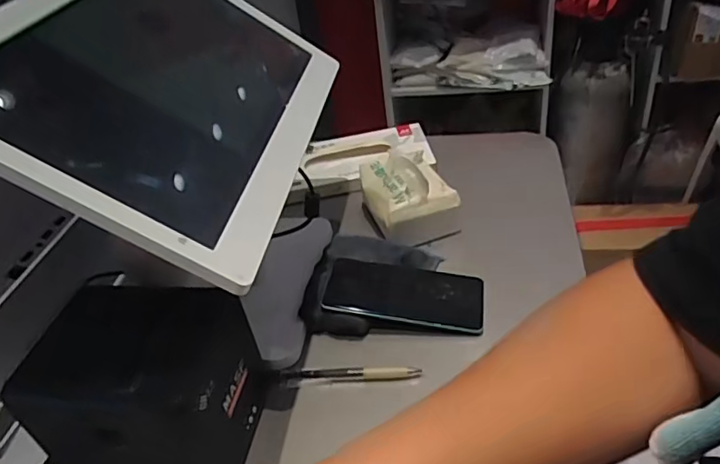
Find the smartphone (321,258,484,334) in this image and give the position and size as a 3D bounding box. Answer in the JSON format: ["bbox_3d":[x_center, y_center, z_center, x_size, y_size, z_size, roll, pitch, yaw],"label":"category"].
[{"bbox_3d":[0.046,0.062,0.584,0.159,0.011,0.072,8,44,5],"label":"smartphone"}]

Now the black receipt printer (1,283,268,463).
[{"bbox_3d":[-0.173,0.123,0.473,0.151,0.139,0.126,-1,38,12],"label":"black receipt printer"}]

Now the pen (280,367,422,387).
[{"bbox_3d":[-0.010,0.133,0.533,0.131,0.012,0.016,-6,37,5],"label":"pen"}]

